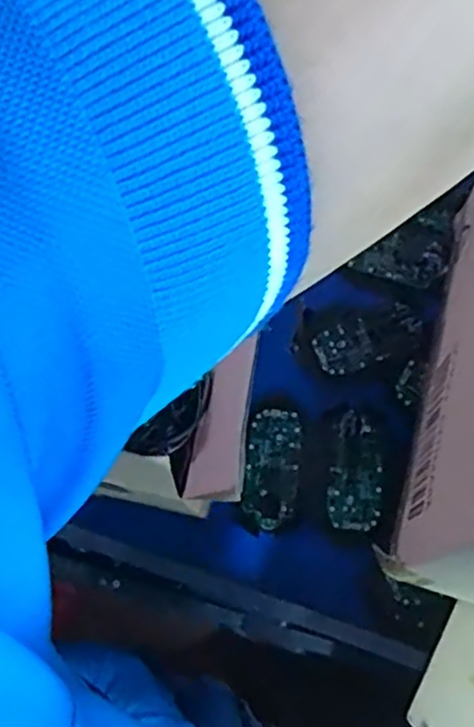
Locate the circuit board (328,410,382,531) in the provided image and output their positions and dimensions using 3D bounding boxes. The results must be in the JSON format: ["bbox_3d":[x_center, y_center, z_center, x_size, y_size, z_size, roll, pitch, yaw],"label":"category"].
[{"bbox_3d":[0.097,0.089,0.572,0.042,0.009,0.094,-1,88,0],"label":"circuit board"}]

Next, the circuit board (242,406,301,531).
[{"bbox_3d":[0.029,0.086,0.581,0.043,0.007,0.100,6,70,0],"label":"circuit board"}]

